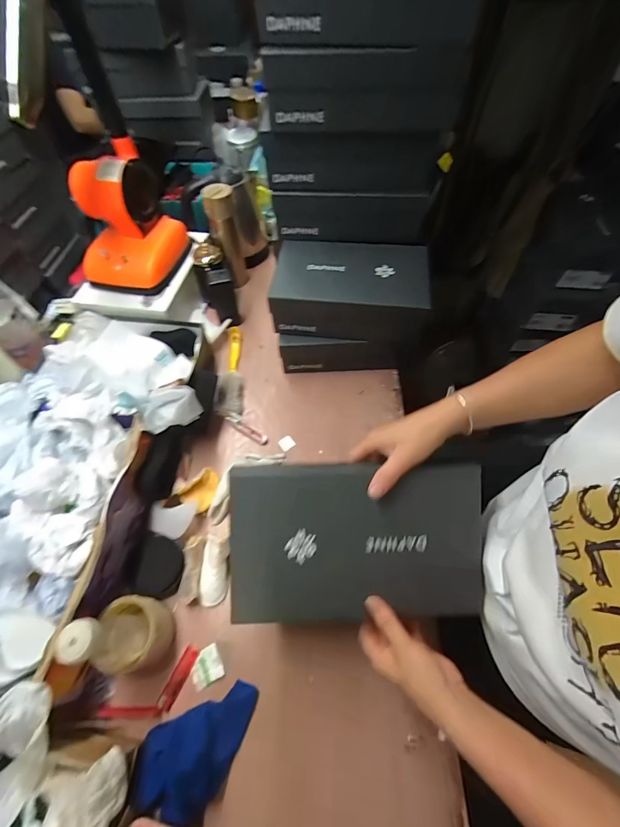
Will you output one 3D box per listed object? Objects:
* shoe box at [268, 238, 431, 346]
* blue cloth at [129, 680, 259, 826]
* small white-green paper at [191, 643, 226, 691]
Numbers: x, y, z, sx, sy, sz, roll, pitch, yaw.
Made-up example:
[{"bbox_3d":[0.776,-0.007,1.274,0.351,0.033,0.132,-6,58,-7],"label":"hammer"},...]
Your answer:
[{"bbox_3d":[0.080,-0.247,0.714,0.283,0.108,0.168,6,59,5],"label":"shoe box"},{"bbox_3d":[-0.155,0.432,0.463,0.112,0.039,0.153,23,62,15],"label":"blue cloth"},{"bbox_3d":[-0.152,0.371,0.517,0.044,0.005,0.044,-24,61,-13],"label":"small white-green paper"}]

